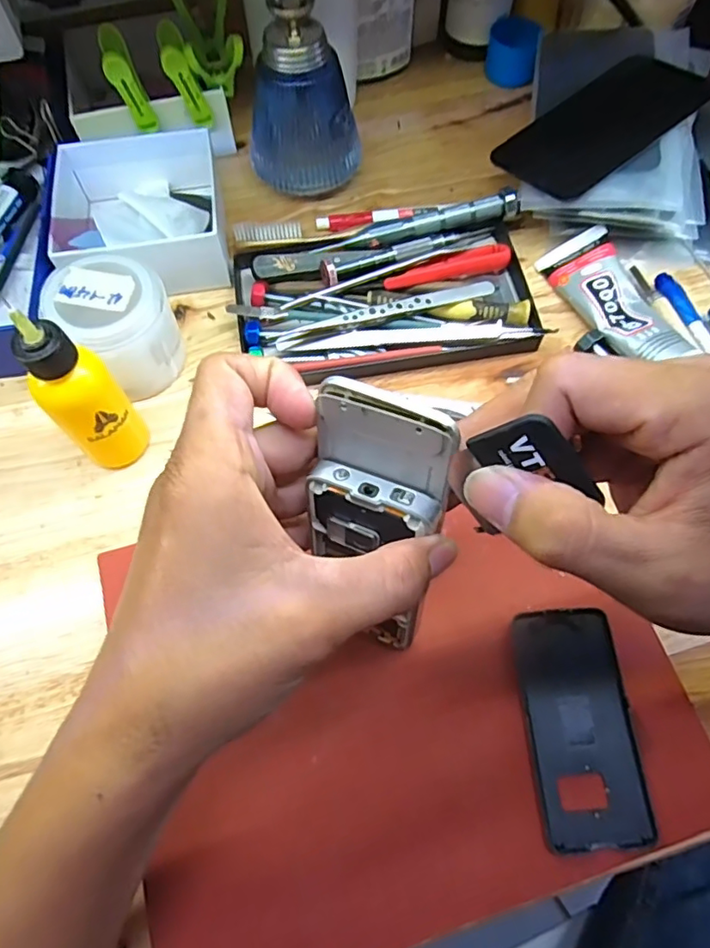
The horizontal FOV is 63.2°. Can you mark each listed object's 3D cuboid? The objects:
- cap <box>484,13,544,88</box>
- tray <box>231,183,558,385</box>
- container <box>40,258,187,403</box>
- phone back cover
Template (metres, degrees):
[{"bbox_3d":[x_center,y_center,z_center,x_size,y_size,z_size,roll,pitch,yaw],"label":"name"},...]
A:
[{"bbox_3d":[0.120,-0.322,0.439,0.037,0.034,0.046,13,66,6],"label":"cap"},{"bbox_3d":[0.018,-0.108,0.346,0.174,0.029,0.101,-12,66,-4],"label":"tray"},{"bbox_3d":[-0.129,-0.079,0.318,0.060,0.056,0.058,0,66,1],"label":"container"},{"bbox_3d":[0.099,0.109,0.254,0.045,0.007,0.096,-5,66,-2],"label":"phone back cover"}]

